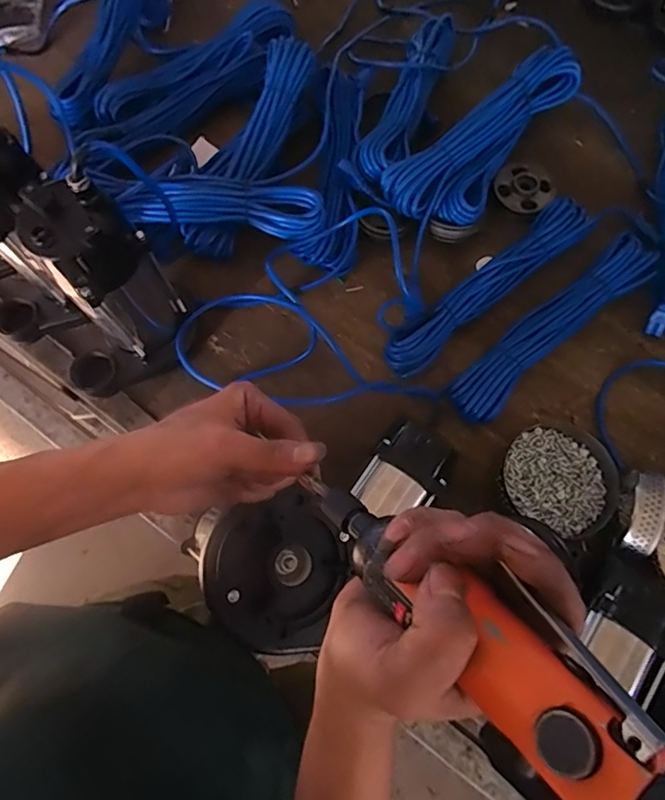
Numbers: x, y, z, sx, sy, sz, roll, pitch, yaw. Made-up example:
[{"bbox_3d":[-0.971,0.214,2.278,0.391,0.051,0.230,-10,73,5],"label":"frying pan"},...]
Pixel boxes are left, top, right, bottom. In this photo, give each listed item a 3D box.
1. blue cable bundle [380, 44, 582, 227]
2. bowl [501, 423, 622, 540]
[{"bbox_3d":[0.223,-0.357,0.720,0.344,0.034,0.116,-41,101,-11],"label":"blue cable bundle"},{"bbox_3d":[0.272,0.092,0.625,0.129,0.040,0.128,0,72,1],"label":"bowl"}]

